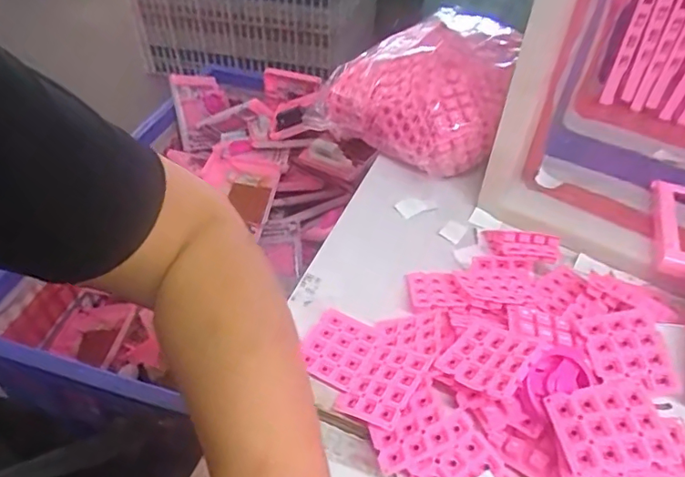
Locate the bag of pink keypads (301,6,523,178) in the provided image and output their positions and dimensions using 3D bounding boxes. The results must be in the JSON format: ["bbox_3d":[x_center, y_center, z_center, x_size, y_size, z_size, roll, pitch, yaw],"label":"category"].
[{"bbox_3d":[0.107,-0.175,0.609,0.202,0.107,0.201,35,53,29],"label":"bag of pink keypads"}]

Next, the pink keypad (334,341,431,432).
[{"bbox_3d":[0.029,0.100,0.365,0.046,0.006,0.060,5,44,42],"label":"pink keypad"}]

